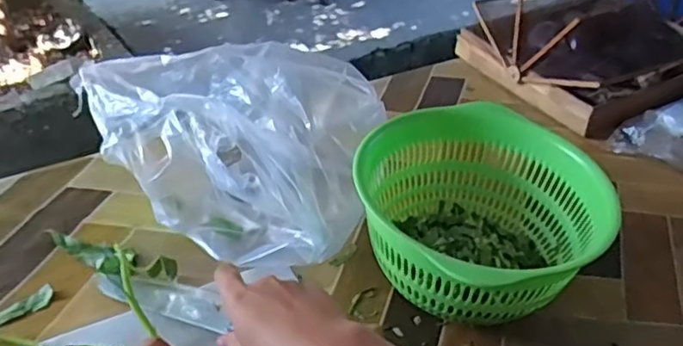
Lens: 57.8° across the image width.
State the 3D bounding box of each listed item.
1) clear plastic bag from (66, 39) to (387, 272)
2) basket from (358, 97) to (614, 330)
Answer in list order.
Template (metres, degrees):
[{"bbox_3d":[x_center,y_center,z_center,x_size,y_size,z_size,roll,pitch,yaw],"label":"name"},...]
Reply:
[{"bbox_3d":[-0.108,-0.036,0.627,0.269,0.144,0.181,17,38,15],"label":"clear plastic bag"},{"bbox_3d":[0.117,0.050,0.571,0.211,0.128,0.203,-9,39,-19],"label":"basket"}]

